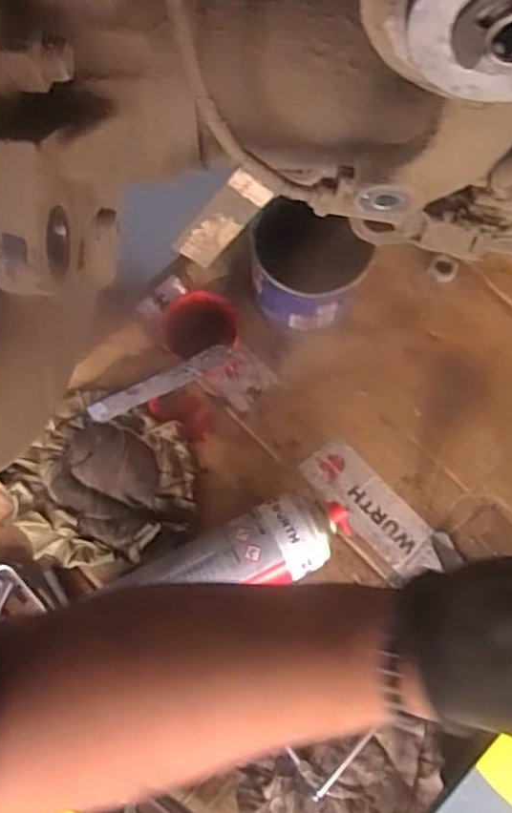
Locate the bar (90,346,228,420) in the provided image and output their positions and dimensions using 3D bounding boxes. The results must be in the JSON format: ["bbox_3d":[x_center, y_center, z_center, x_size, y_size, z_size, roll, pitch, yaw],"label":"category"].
[{"bbox_3d":[-0.083,-0.018,0.583,0.135,0.018,0.019,-24,72,15],"label":"bar"}]

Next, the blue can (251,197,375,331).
[{"bbox_3d":[0.045,-0.123,0.603,0.097,0.086,0.092,0,76,0],"label":"blue can"}]

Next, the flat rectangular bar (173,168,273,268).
[{"bbox_3d":[-0.013,-0.067,0.246,0.017,0.041,0.006,29,40,-26],"label":"flat rectangular bar"}]

